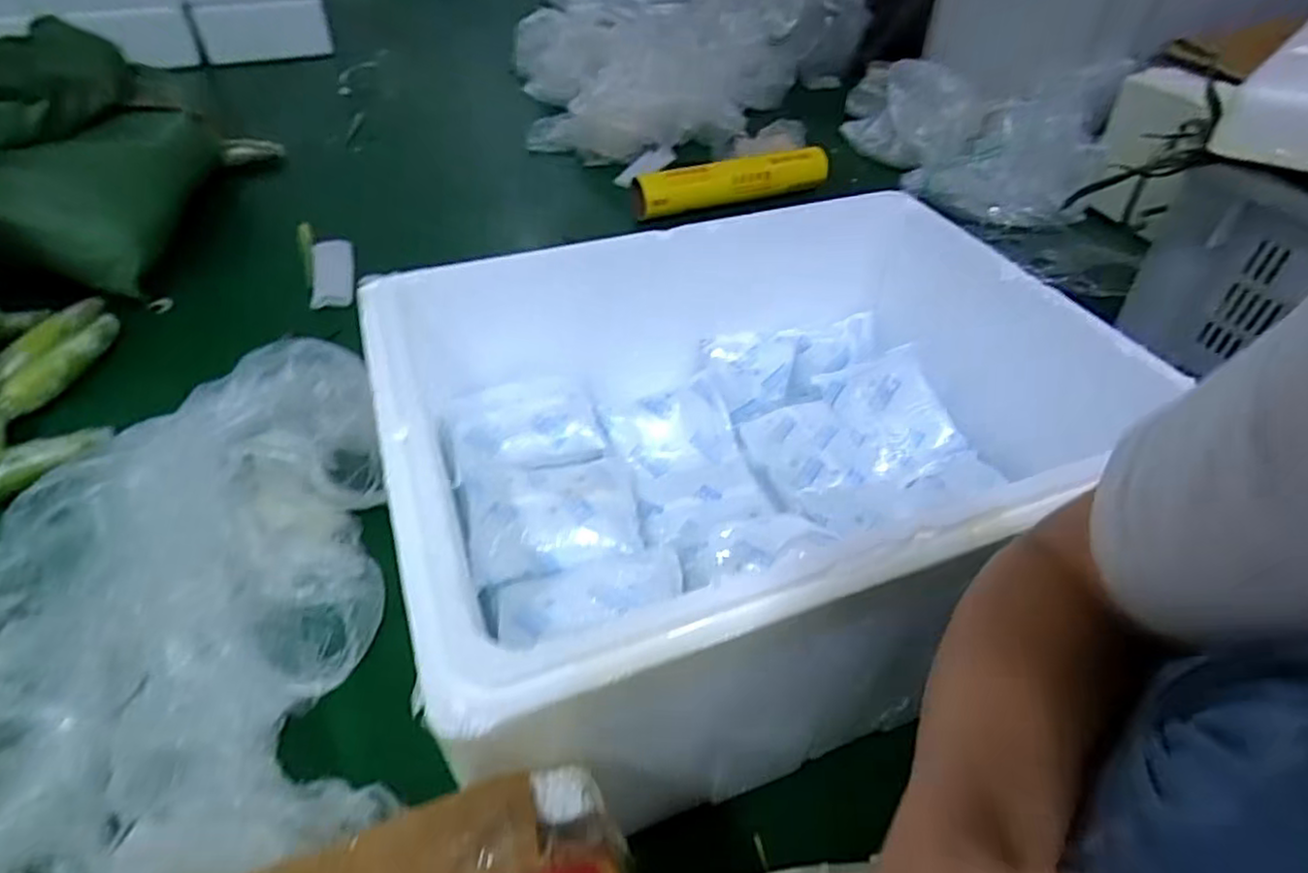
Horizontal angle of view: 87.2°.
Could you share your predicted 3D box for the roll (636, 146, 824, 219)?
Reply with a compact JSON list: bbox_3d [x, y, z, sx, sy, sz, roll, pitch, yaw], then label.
[{"bbox_3d":[0.163,-0.532,1.408,0.437,0.070,0.067,-19,47,-20],"label":"roll"}]

